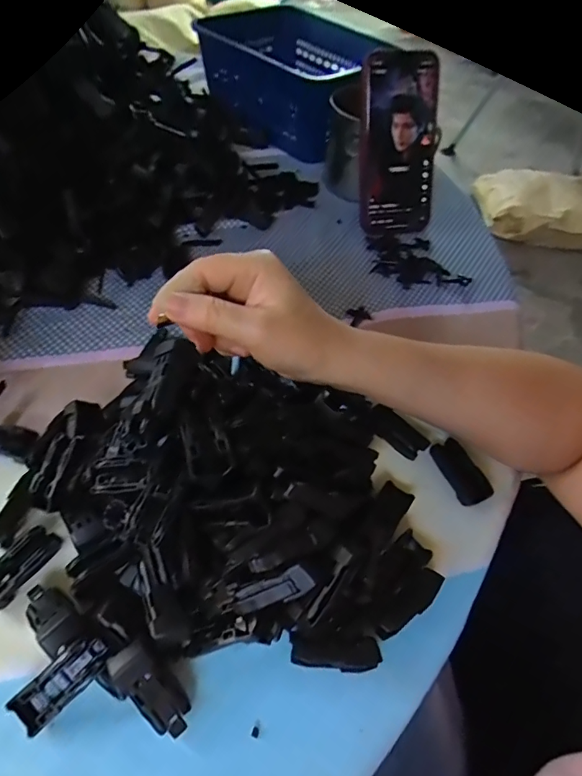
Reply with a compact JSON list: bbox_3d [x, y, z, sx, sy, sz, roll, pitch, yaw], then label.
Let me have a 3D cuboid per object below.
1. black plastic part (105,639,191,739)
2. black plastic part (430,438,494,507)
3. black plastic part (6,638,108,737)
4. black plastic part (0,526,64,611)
[{"bbox_3d":[-0.067,0.145,0.234,0.020,0.011,0.047,-40,99,-30],"label":"black plastic part"},{"bbox_3d":[0.114,0.056,0.330,0.020,0.011,0.047,-20,56,-20],"label":"black plastic part"},{"bbox_3d":[-0.112,0.143,0.236,0.047,0.014,0.020,-42,65,-14],"label":"black plastic part"},{"bbox_3d":[-0.153,0.100,0.273,0.021,0.013,0.047,33,56,19],"label":"black plastic part"}]

